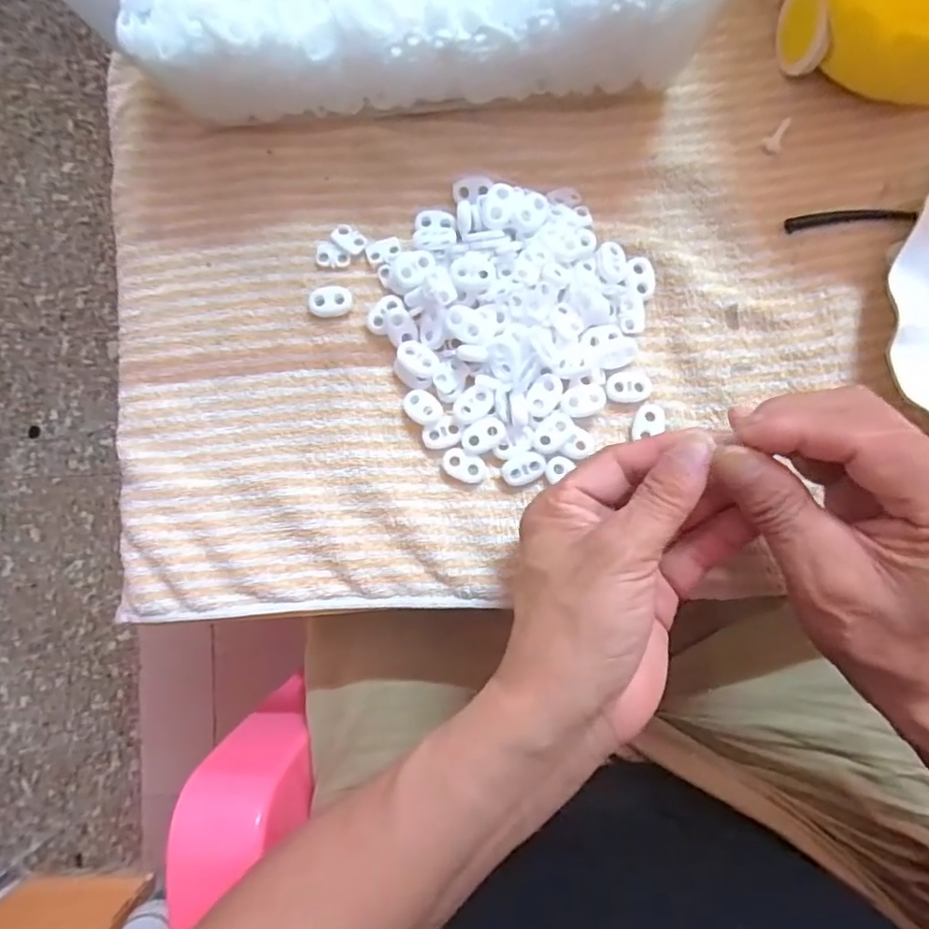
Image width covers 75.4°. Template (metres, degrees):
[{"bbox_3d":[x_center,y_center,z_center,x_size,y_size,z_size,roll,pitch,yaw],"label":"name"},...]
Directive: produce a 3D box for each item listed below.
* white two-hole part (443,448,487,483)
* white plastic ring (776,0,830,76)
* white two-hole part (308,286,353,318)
[{"bbox_3d":[0.000,0.001,0.305,0.023,0.005,0.013,23,86,2],"label":"white two-hole part"},{"bbox_3d":[0.170,-0.219,0.301,0.005,0.039,0.039,-20,86,-2],"label":"white plastic ring"},{"bbox_3d":[-0.070,-0.085,0.315,0.022,0.007,0.015,-4,85,0],"label":"white two-hole part"}]

